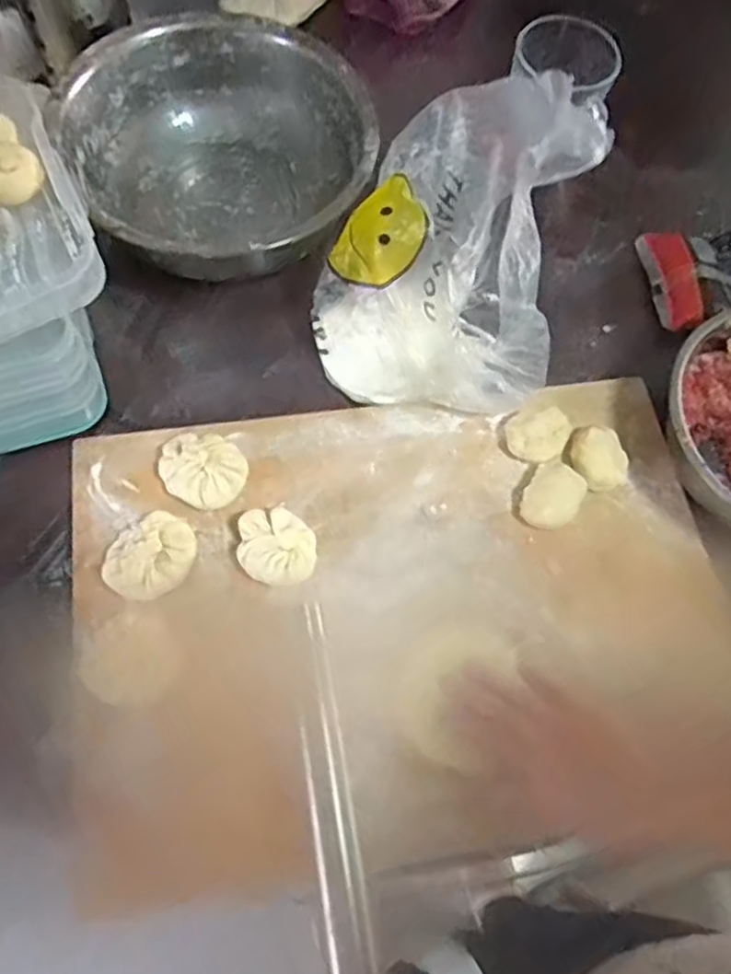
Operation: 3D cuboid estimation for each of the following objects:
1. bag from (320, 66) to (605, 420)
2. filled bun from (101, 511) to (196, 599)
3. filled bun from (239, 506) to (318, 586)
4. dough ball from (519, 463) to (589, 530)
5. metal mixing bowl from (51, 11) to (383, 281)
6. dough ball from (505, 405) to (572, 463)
[{"bbox_3d":[0.084,-0.206,0.606,0.193,0.165,0.253,22,68,5],"label":"bag"},{"bbox_3d":[-0.161,0.052,0.526,0.058,0.032,0.065,7,68,-1],"label":"filled bun"},{"bbox_3d":[-0.067,0.047,0.535,0.057,0.030,0.060,1,68,-3],"label":"filled bun"},{"bbox_3d":[0.153,0.009,0.569,0.043,0.033,0.053,32,69,9],"label":"dough ball"},{"bbox_3d":[-0.134,-0.315,0.663,0.258,0.113,0.265,1,68,-3],"label":"metal mixing bowl"},{"bbox_3d":[0.144,-0.046,0.586,0.048,0.039,0.044,1,68,-3],"label":"dough ball"}]

